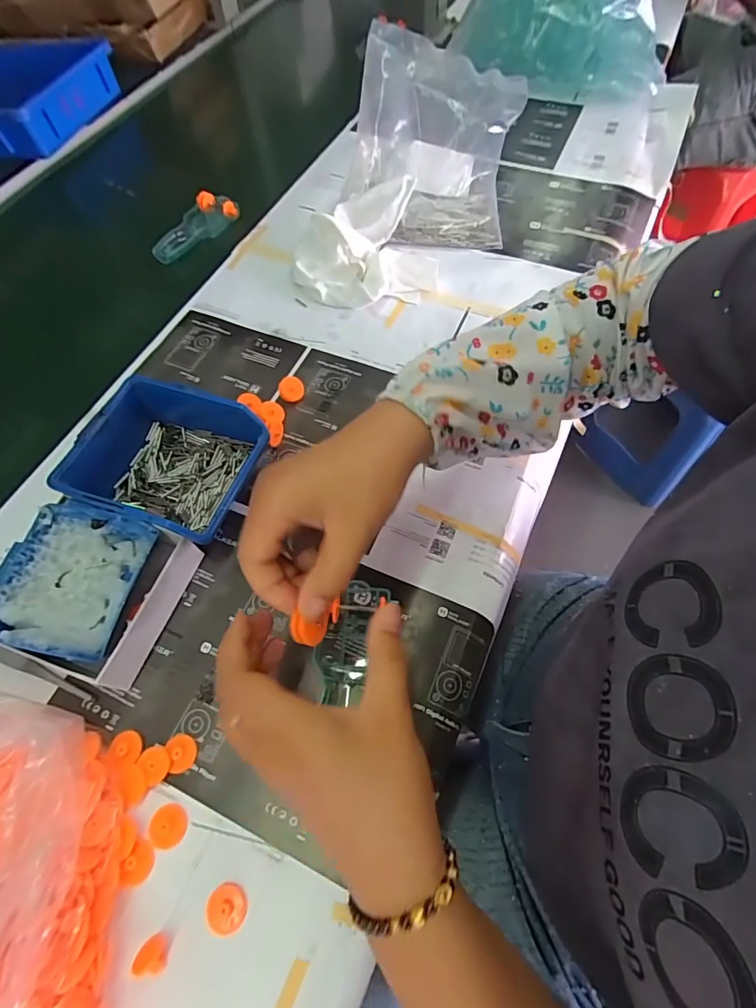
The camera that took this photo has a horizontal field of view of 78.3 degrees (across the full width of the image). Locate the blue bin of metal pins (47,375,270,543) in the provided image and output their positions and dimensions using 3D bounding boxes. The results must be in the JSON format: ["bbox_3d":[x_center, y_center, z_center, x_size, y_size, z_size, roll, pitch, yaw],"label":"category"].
[{"bbox_3d":[-0.159,-0.029,0.366,0.120,0.063,0.108,16,64,10],"label":"blue bin of metal pins"}]

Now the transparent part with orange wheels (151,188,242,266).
[{"bbox_3d":[-0.234,-0.348,0.580,0.052,0.025,0.121,40,70,20],"label":"transparent part with orange wheels"}]

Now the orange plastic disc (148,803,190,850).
[{"bbox_3d":[-0.128,0.196,0.282,0.024,0.004,0.022,-1,62,1],"label":"orange plastic disc"}]

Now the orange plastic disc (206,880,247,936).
[{"bbox_3d":[-0.086,0.229,0.263,0.023,0.004,0.022,-1,62,1],"label":"orange plastic disc"}]

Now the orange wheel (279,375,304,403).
[{"bbox_3d":[-0.080,-0.106,0.431,0.023,0.007,0.023,-17,98,-10],"label":"orange wheel"}]

